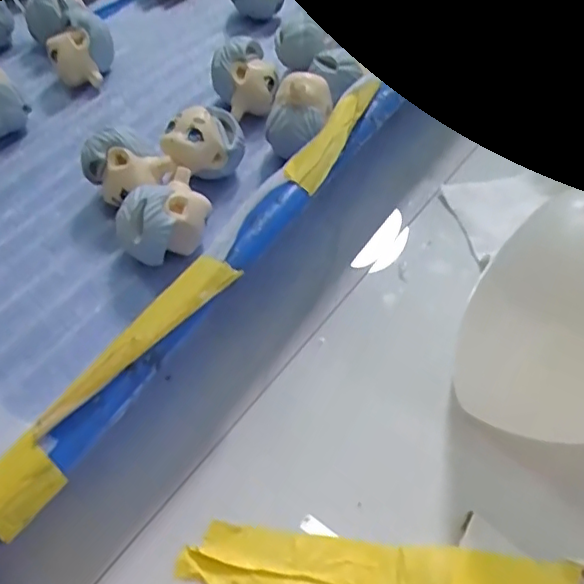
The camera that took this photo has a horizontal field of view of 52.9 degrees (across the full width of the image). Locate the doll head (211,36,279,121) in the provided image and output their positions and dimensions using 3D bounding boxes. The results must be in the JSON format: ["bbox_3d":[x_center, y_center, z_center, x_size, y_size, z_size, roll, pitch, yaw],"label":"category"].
[{"bbox_3d":[-0.018,-0.079,0.216,0.022,0.022,0.025,-9,53,-4],"label":"doll head"}]

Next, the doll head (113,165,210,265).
[{"bbox_3d":[-0.038,-0.022,0.175,0.027,0.024,0.022,-17,54,-10],"label":"doll head"}]

